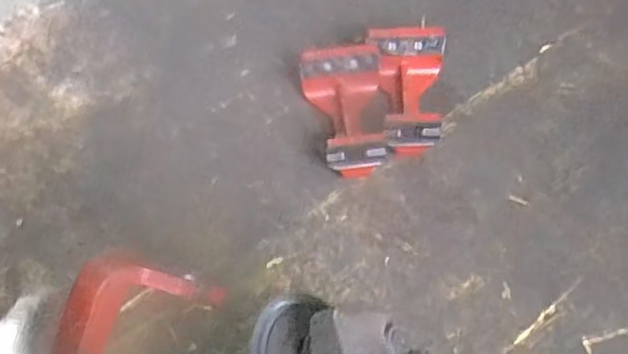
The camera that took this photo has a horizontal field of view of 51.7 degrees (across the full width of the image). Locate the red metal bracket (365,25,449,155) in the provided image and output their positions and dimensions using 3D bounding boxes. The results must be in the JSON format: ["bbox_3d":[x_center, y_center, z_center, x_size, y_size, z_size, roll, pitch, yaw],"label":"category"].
[{"bbox_3d":[0.124,-0.108,0.860,0.101,0.078,0.186,1,55,4],"label":"red metal bracket"}]

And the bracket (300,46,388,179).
[{"bbox_3d":[0.038,-0.085,0.849,0.102,0.070,0.181,-2,55,2],"label":"bracket"}]

